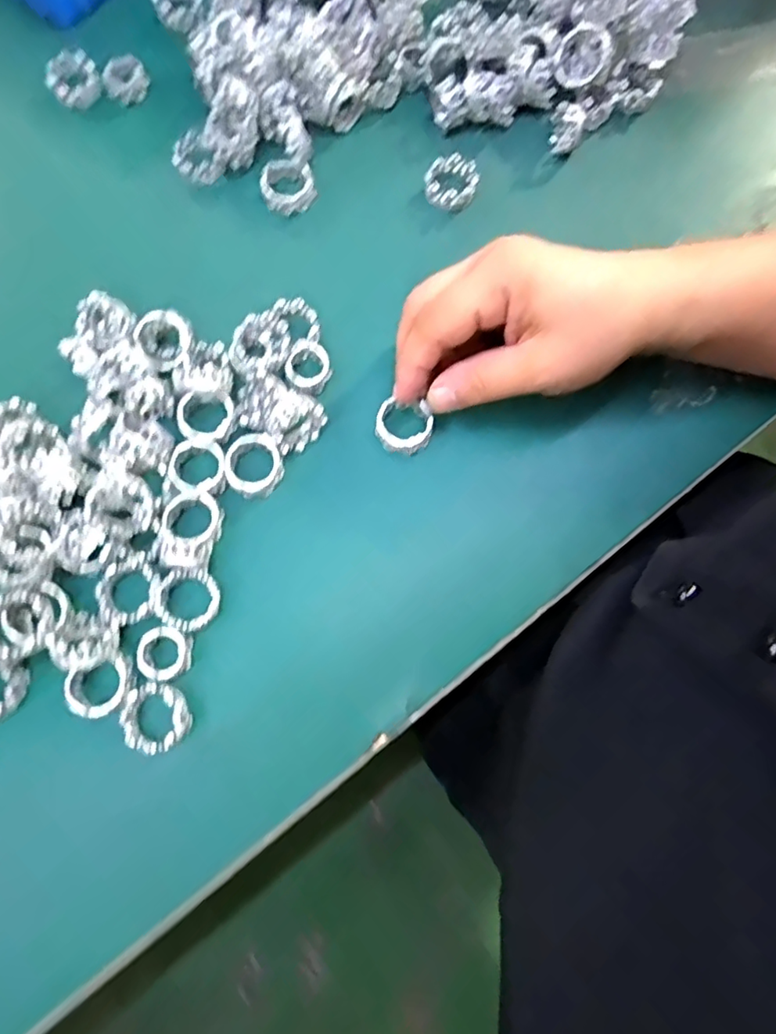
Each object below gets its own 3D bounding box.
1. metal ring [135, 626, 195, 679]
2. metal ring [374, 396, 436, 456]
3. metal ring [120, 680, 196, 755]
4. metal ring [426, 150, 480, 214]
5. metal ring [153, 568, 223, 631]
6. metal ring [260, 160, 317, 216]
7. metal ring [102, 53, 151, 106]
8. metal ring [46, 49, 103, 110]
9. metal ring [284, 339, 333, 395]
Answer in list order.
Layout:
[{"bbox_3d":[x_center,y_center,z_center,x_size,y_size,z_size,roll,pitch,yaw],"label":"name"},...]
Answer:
[{"bbox_3d":[-0.102,0.061,0.253,0.023,0.005,0.023,0,76,-1],"label":"metal ring"},{"bbox_3d":[0.008,-0.044,0.275,0.028,0.009,0.029,0,79,-1],"label":"metal ring"},{"bbox_3d":[-0.103,0.089,0.246,0.028,0.008,0.029,0,76,-1],"label":"metal ring"},{"bbox_3d":[0.036,-0.185,0.308,0.031,0.008,0.029,-45,83,-6],"label":"metal ring"},{"bbox_3d":[-0.093,0.038,0.259,0.029,0.011,0.027,-4,76,-2],"label":"metal ring"},{"bbox_3d":[-0.056,-0.184,0.314,0.029,0.015,0.027,0,76,-1],"label":"metal ring"},{"bbox_3d":[-0.157,-0.262,0.334,0.025,0.012,0.025,0,76,-1],"label":"metal ring"},{"bbox_3d":[-0.190,-0.264,0.337,0.030,0.012,0.030,0,76,-1],"label":"metal ring"},{"bbox_3d":[-0.041,-0.077,0.286,0.023,0.009,0.024,1,86,-10],"label":"metal ring"}]

